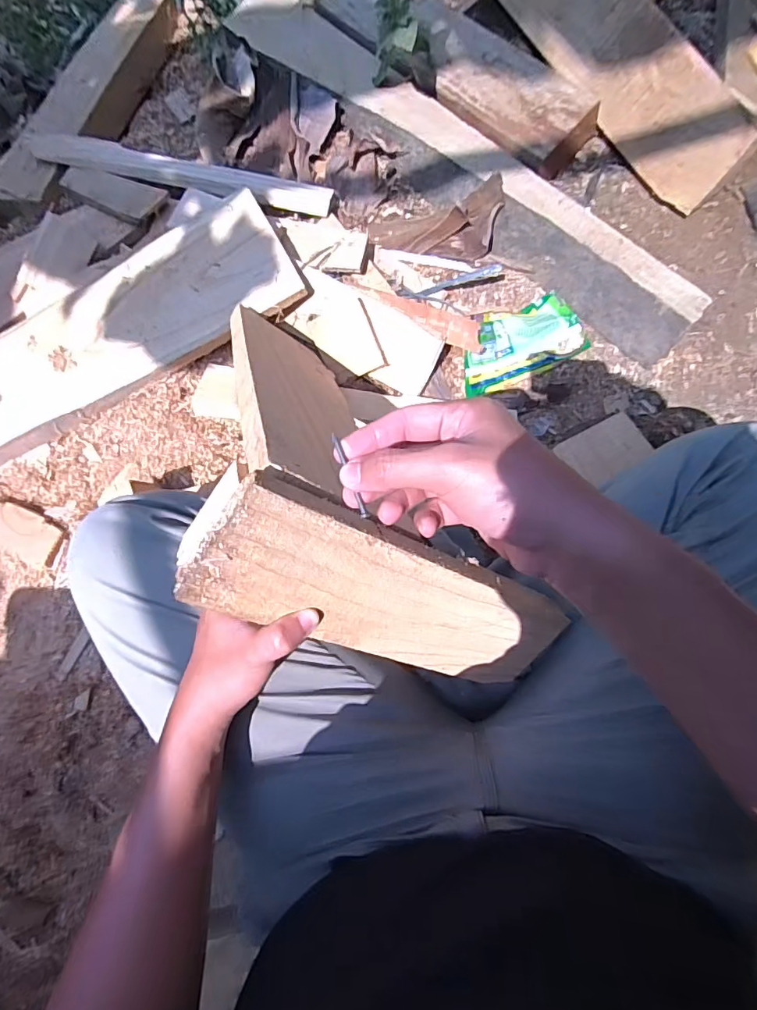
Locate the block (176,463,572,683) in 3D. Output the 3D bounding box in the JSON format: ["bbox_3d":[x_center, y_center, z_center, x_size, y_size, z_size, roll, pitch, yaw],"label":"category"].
[{"bbox_3d":[0.021,0.072,0.364,0.323,0.033,0.095,27,89,-33],"label":"block"}]

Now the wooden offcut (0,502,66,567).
[{"bbox_3d":[-0.456,0.034,0.636,0.111,0.023,0.057,22,89,1],"label":"wooden offcut"}]

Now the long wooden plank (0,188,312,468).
[{"bbox_3d":[-0.422,-0.195,0.663,0.653,0.028,0.169,-29,88,0],"label":"long wooden plank"}]

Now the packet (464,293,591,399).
[{"bbox_3d":[0.194,-0.223,0.684,0.165,0.031,0.109,-17,88,0],"label":"packet"}]

